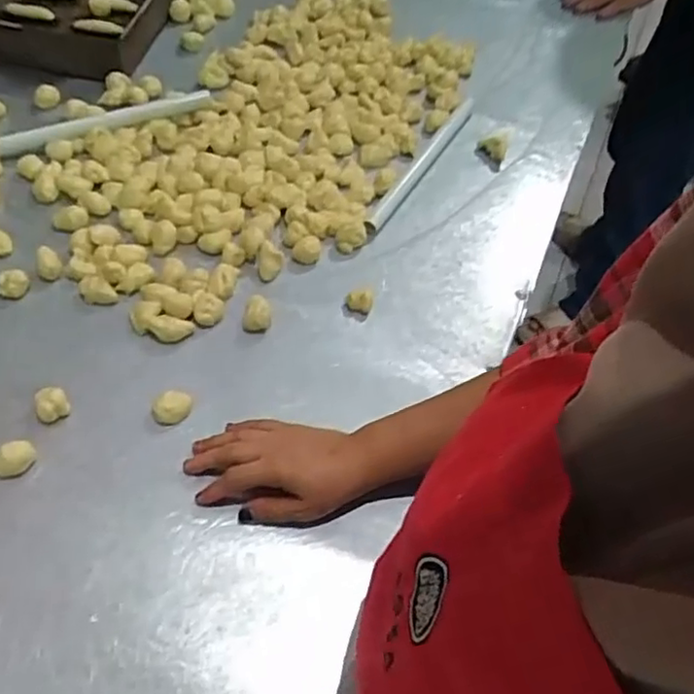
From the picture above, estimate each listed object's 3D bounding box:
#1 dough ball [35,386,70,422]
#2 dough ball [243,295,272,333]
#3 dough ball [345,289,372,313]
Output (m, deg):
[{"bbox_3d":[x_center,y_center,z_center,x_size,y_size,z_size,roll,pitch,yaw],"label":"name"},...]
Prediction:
[{"bbox_3d":[-0.265,0.051,0.581,0.026,0.020,0.033,-35,64,-24],"label":"dough ball"},{"bbox_3d":[-0.092,-0.035,0.656,0.028,0.024,0.038,-4,55,-7],"label":"dough ball"},{"bbox_3d":[0.012,-0.048,0.678,0.028,0.012,0.026,2,55,-3],"label":"dough ball"}]

